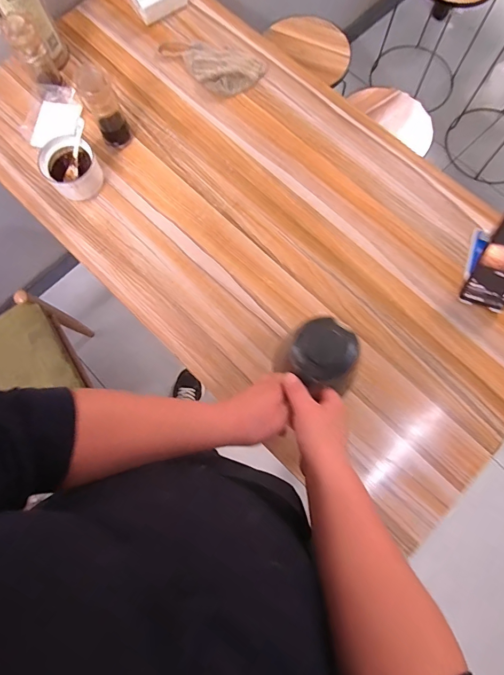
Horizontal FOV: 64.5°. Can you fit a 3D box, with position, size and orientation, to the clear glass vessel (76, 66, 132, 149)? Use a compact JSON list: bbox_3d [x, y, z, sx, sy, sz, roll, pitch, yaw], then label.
[{"bbox_3d":[-0.261,-0.406,0.710,0.049,0.123,0.056,-31,78,-6],"label":"clear glass vessel"}]

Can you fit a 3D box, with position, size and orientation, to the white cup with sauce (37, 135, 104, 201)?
[{"bbox_3d":[-0.320,-0.301,0.718,0.088,0.061,0.087,0,77,1],"label":"white cup with sauce"}]

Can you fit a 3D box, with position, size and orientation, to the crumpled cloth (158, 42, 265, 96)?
[{"bbox_3d":[-0.080,-0.553,0.796,0.204,0.025,0.104,32,80,8],"label":"crumpled cloth"}]

